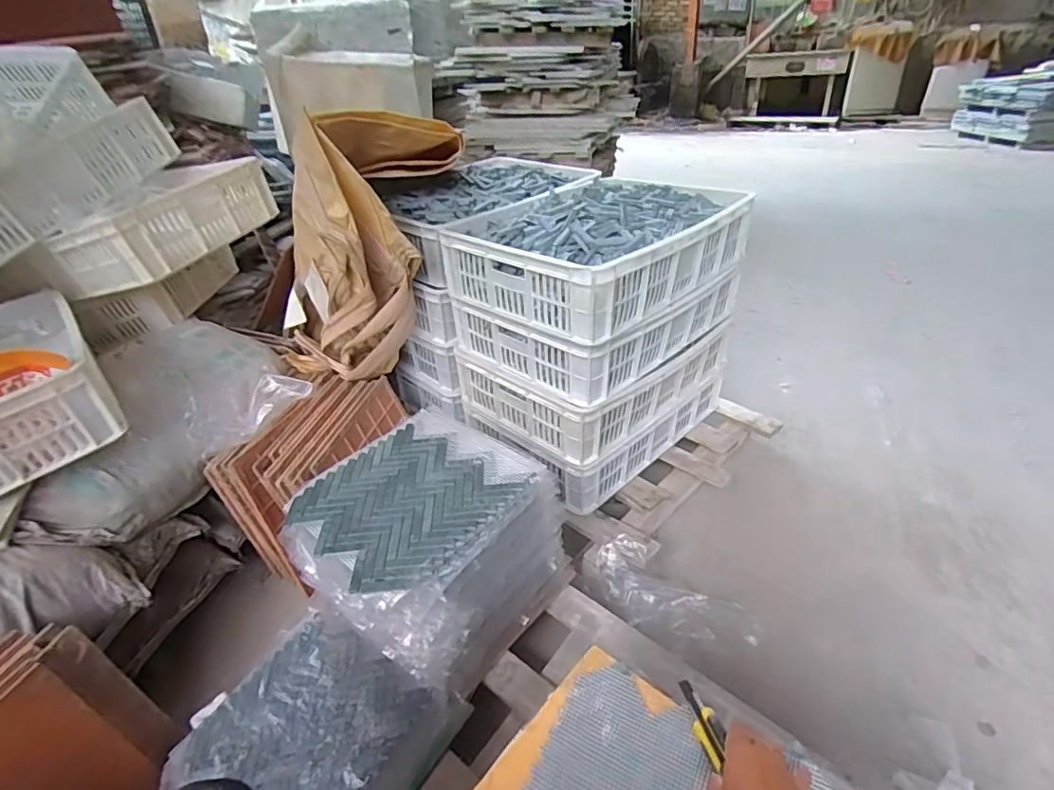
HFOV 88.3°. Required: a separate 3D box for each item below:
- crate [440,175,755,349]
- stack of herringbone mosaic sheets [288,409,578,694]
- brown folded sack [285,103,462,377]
[{"bbox_3d":[0.151,-0.316,1.168,0.563,0.183,0.410,-31,41,-34],"label":"crate"},{"bbox_3d":[-0.160,0.278,0.984,0.316,0.337,0.378,21,41,34],"label":"stack of herringbone mosaic sheets"},{"bbox_3d":[-0.372,-0.308,1.190,0.302,0.598,0.267,14,30,-13],"label":"brown folded sack"}]

